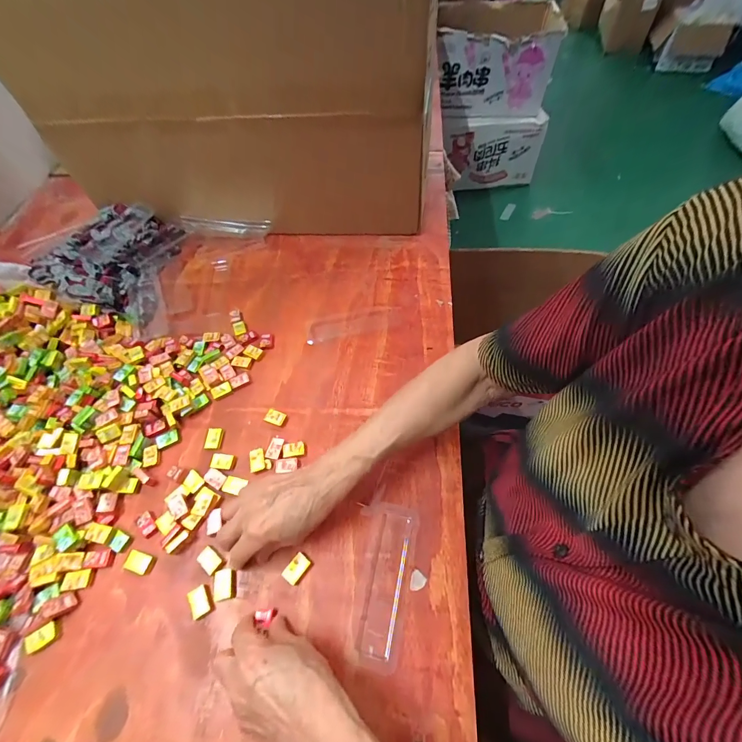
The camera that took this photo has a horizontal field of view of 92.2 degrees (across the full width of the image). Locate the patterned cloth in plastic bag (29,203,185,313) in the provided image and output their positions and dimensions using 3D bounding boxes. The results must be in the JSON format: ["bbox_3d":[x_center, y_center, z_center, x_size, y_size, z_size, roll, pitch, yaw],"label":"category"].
[{"bbox_3d":[-0.446,-0.196,0.613,0.157,0.067,0.213,11,58,11],"label":"patterned cloth in plastic bag"}]

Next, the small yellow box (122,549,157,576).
[{"bbox_3d":[-0.244,0.201,0.374,0.031,0.005,0.019,11,58,12],"label":"small yellow box"}]

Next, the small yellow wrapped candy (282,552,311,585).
[{"bbox_3d":[-0.075,0.201,0.362,0.018,0.011,0.026,30,64,22],"label":"small yellow wrapped candy"}]

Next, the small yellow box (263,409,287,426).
[{"bbox_3d":[-0.122,0.059,0.454,0.024,0.014,0.017,16,59,15],"label":"small yellow box"}]

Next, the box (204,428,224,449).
[{"bbox_3d":[-0.195,0.084,0.444,0.020,0.004,0.028,-1,56,4],"label":"box"}]

